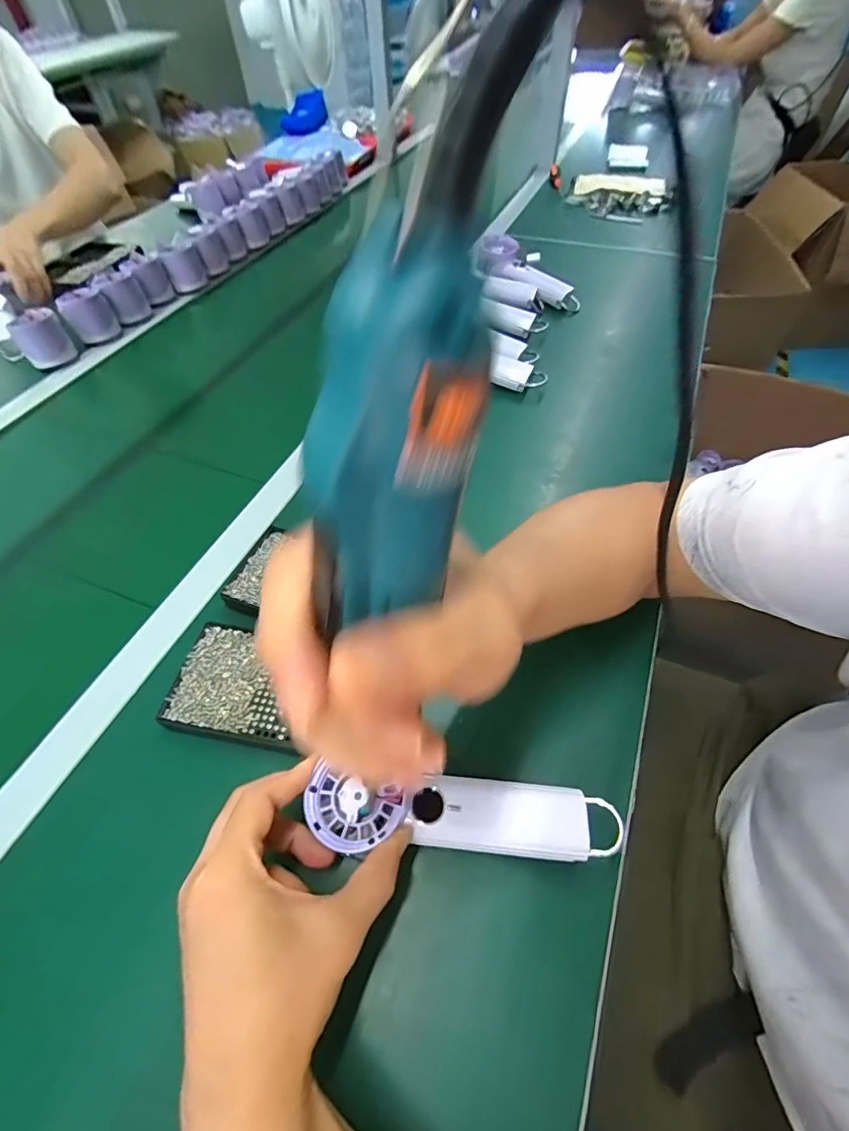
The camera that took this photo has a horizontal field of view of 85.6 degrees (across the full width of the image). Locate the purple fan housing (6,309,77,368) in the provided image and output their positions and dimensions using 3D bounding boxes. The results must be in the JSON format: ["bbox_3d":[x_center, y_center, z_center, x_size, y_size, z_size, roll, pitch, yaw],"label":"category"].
[{"bbox_3d":[-0.577,-0.345,0.693,0.069,0.058,0.068,-37,61,-22],"label":"purple fan housing"}]

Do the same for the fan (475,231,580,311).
[{"bbox_3d":[0.166,-0.473,0.741,0.193,0.032,0.083,38,63,7],"label":"fan"}]

